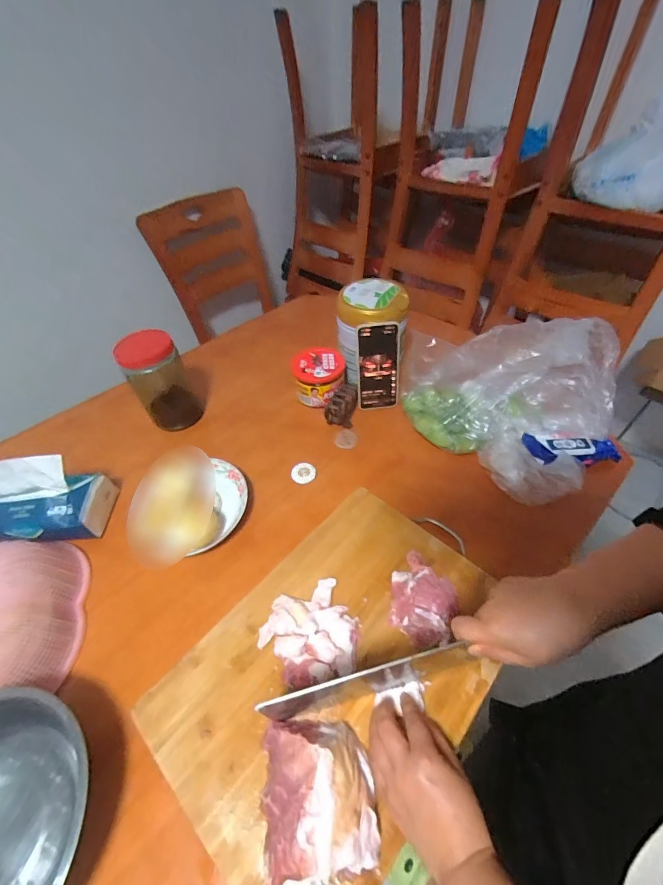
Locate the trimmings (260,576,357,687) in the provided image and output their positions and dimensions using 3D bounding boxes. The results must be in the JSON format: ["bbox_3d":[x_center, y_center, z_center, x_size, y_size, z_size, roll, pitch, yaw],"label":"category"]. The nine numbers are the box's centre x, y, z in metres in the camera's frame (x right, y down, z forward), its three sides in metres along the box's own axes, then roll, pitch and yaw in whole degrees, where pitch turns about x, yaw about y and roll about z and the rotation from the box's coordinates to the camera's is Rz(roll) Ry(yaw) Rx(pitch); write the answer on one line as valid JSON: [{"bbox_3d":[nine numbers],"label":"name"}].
[{"bbox_3d":[-0.027,0.230,0.440,0.111,0.016,0.107,-16,50,-10],"label":"trimmings"}]

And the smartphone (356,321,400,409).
[{"bbox_3d":[0.087,-0.138,0.671,0.079,0.159,0.010,-8,33,-4],"label":"smartphone"}]

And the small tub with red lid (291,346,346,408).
[{"bbox_3d":[-0.025,-0.130,0.726,0.102,0.077,0.098,-2,49,2],"label":"small tub with red lid"}]

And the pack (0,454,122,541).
[{"bbox_3d":[-0.439,0.082,0.531,0.181,0.107,0.089,-9,49,-4],"label":"pack"}]

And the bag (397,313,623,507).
[{"bbox_3d":[0.310,-0.095,0.626,0.273,0.170,0.336,-29,53,-20],"label":"bag"}]

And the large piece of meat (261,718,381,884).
[{"bbox_3d":[-0.013,0.318,0.332,0.102,0.046,0.107,-4,47,-1],"label":"large piece of meat"}]

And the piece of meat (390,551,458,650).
[{"bbox_3d":[0.115,0.196,0.458,0.089,0.022,0.092,32,58,27],"label":"piece of meat"}]

